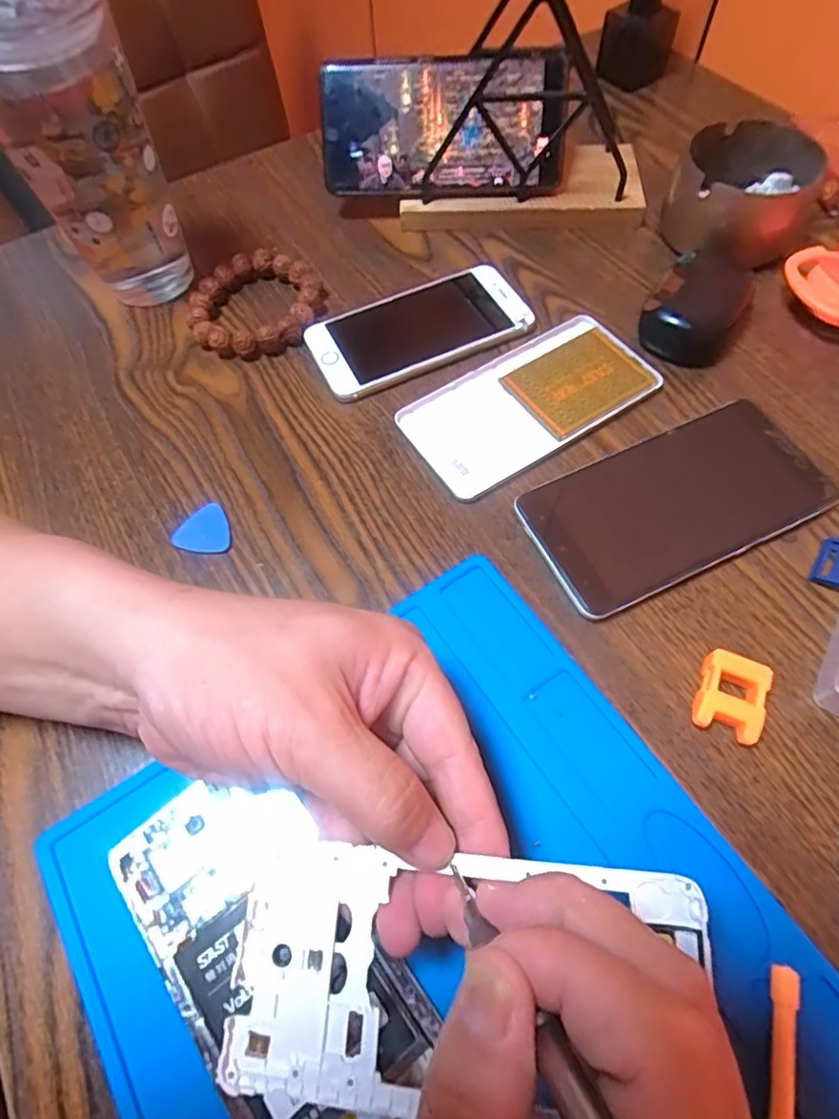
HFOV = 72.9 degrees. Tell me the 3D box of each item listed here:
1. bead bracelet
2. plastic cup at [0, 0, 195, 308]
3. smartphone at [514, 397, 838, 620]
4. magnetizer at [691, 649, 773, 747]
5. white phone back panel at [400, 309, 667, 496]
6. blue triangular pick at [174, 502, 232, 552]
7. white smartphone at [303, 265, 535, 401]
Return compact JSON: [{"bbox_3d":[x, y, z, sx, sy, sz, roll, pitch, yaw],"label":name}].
[{"bbox_3d":[-0.105,-0.166,0.368,0.076,0.017,0.080,-1,63,2],"label":"bead bracelet"},{"bbox_3d":[-0.188,-0.227,0.320,0.077,0.157,0.075,-1,63,2],"label":"plastic cup"},{"bbox_3d":[0.130,-0.029,0.290,0.147,0.011,0.074,-23,64,-9],"label":"smartphone"},{"bbox_3d":[0.133,0.059,0.244,0.027,0.013,0.034,19,65,12],"label":"magnetizer"},{"bbox_3d":[0.063,-0.092,0.328,0.144,0.007,0.071,-31,66,-13],"label":"white phone back panel"},{"bbox_3d":[-0.114,-0.015,0.296,0.028,0.004,0.029,-16,64,-5],"label":"blue triangular pick"},{"bbox_3d":[-0.002,-0.145,0.356,0.132,0.011,0.068,-24,64,-9],"label":"white smartphone"}]

